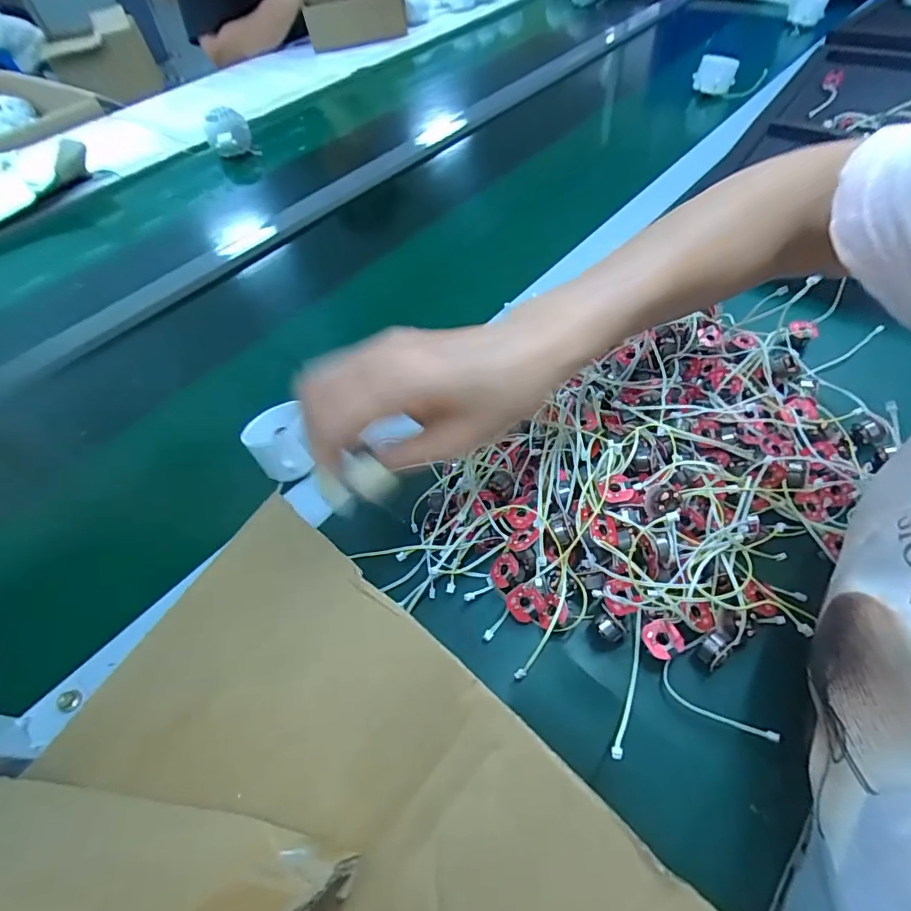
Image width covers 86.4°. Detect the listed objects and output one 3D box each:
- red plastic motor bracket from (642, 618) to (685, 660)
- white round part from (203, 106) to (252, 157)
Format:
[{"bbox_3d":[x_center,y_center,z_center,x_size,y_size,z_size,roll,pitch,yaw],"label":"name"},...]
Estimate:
[{"bbox_3d":[0.113,0.100,0.265,0.019,0.010,0.019,-2,54,3],"label":"red plastic motor bracket"},{"bbox_3d":[-0.333,-0.478,0.711,0.063,0.054,0.051,-27,56,-15],"label":"white round part"}]

